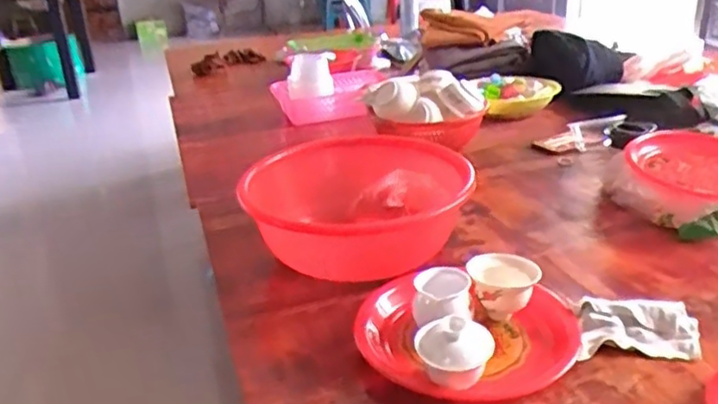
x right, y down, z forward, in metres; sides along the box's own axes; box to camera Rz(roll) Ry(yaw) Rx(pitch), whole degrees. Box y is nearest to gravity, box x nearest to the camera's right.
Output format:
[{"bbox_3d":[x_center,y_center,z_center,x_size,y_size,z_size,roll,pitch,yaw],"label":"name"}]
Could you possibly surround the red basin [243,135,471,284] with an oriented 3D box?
[{"bbox_3d":[0.019,0.012,1.020,0.369,0.123,0.369,-3,23,1],"label":"red basin"}]

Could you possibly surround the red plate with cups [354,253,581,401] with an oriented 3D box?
[{"bbox_3d":[0.126,0.143,0.785,0.259,0.074,0.224,-3,23,3],"label":"red plate with cups"}]

